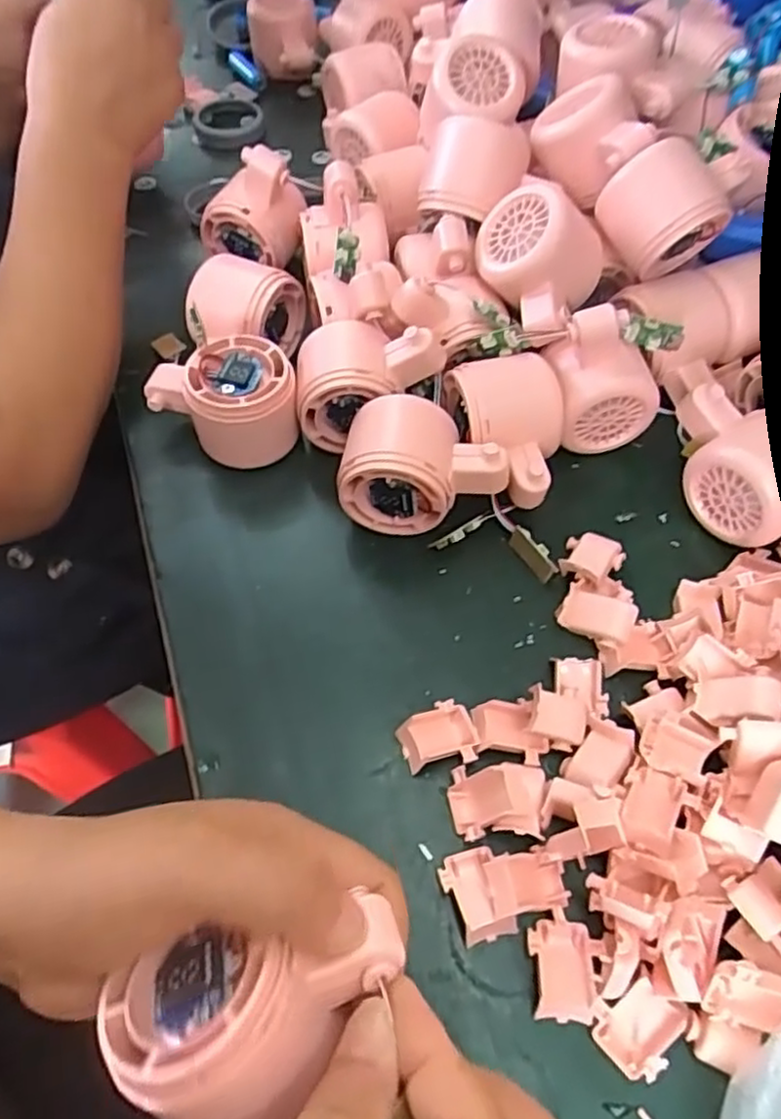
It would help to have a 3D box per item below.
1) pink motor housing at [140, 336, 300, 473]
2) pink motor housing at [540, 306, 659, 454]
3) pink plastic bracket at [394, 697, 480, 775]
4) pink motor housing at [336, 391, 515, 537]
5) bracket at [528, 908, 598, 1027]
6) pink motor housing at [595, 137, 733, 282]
[{"bbox_3d":[-0.093,-0.083,0.401,0.082,0.054,0.060,-5,59,-2],"label":"pink motor housing"},{"bbox_3d":[0.114,-0.099,0.384,0.052,0.073,0.047,-11,60,-6],"label":"pink motor housing"},{"bbox_3d":[0.021,0.079,0.320,0.034,0.008,0.027,-16,60,-9],"label":"pink plastic bracket"},{"bbox_3d":[0.017,-0.047,0.373,0.083,0.053,0.054,5,59,4],"label":"pink motor housing"},{"bbox_3d":[0.064,0.153,0.272,0.022,0.010,0.037,2,59,2],"label":"bracket"},{"bbox_3d":[0.151,-0.190,0.396,0.056,0.054,0.049,-23,62,-12],"label":"pink motor housing"}]

